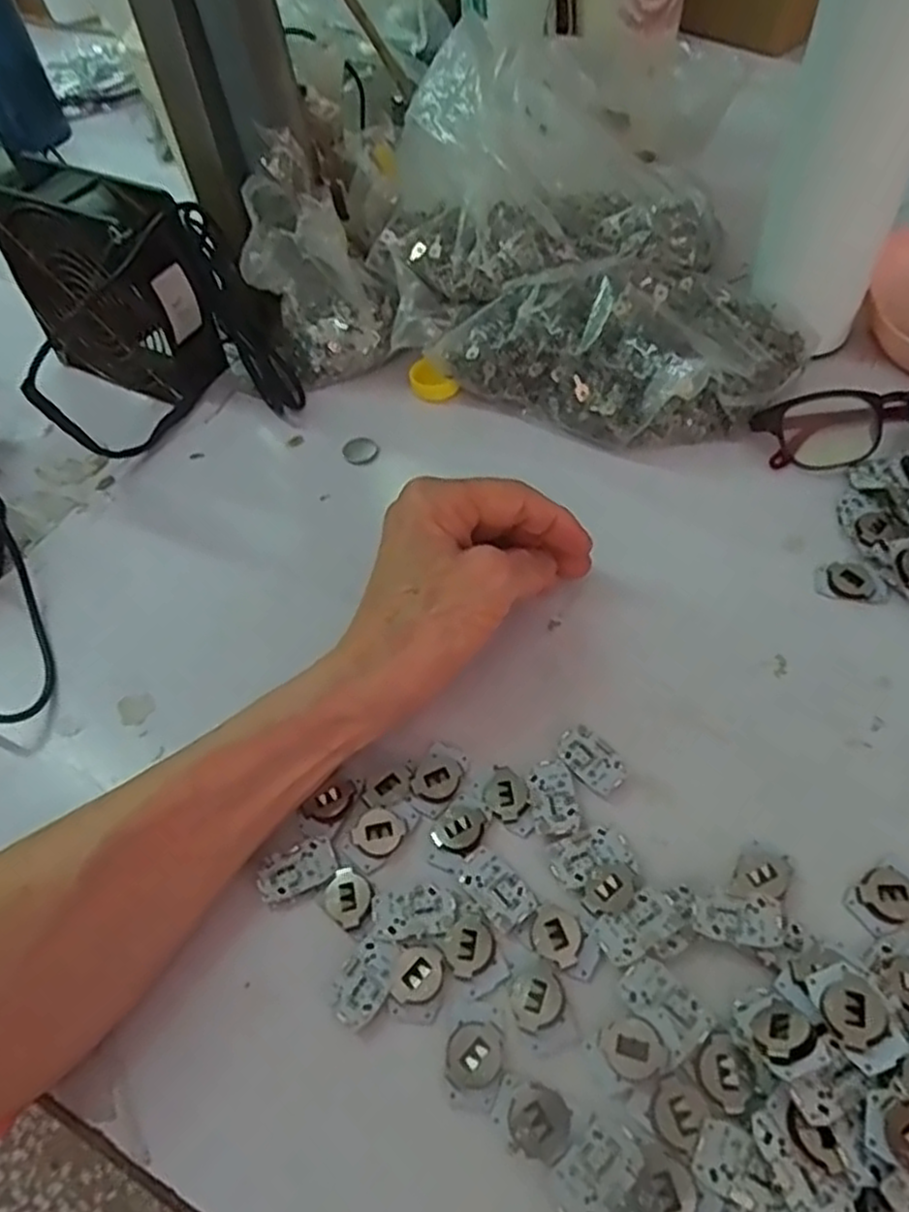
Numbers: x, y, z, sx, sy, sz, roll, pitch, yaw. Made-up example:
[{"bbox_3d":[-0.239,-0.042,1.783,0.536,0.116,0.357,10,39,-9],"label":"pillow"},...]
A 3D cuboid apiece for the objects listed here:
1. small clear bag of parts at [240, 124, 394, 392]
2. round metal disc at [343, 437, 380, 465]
[{"bbox_3d":[-0.078,-0.194,0.435,0.072,0.115,0.067,-9,54,0],"label":"small clear bag of parts"},{"bbox_3d":[-0.052,-0.087,0.425,0.019,0.005,0.022,-22,55,-10],"label":"round metal disc"}]

